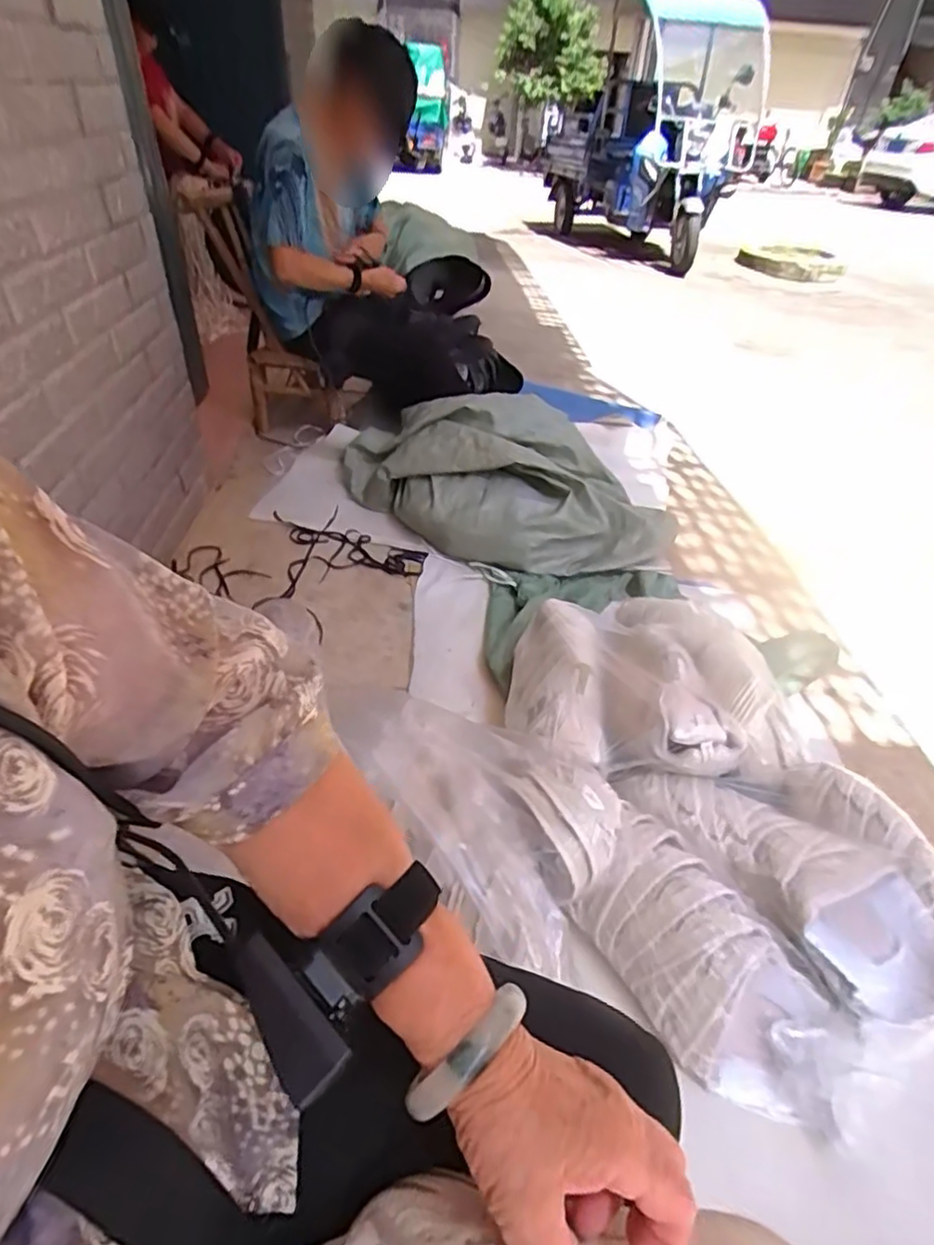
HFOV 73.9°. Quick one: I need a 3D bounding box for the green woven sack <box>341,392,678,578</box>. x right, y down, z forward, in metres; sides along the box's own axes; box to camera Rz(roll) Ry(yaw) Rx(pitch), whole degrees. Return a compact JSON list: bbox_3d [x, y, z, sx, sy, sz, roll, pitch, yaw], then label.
[{"bbox_3d":[0.078,-0.340,1.514,0.852,0.245,0.436,14,42,11],"label":"green woven sack"}]

